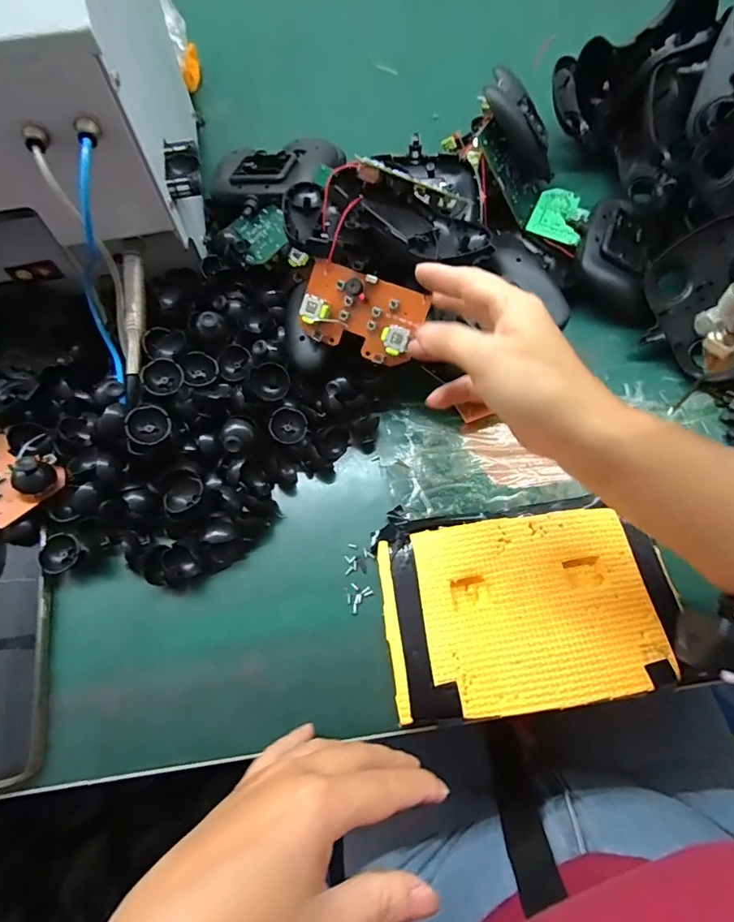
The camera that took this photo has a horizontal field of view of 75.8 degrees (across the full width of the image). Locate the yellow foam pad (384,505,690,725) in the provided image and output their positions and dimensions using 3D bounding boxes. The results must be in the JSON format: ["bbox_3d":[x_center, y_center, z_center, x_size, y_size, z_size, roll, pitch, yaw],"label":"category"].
[{"bbox_3d":[0.105,0.094,0.315,0.185,0.022,0.124,-8,67,-3],"label":"yellow foam pad"}]

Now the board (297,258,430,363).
[{"bbox_3d":[-0.005,-0.108,0.347,0.090,0.013,0.055,23,99,6],"label":"board"}]

